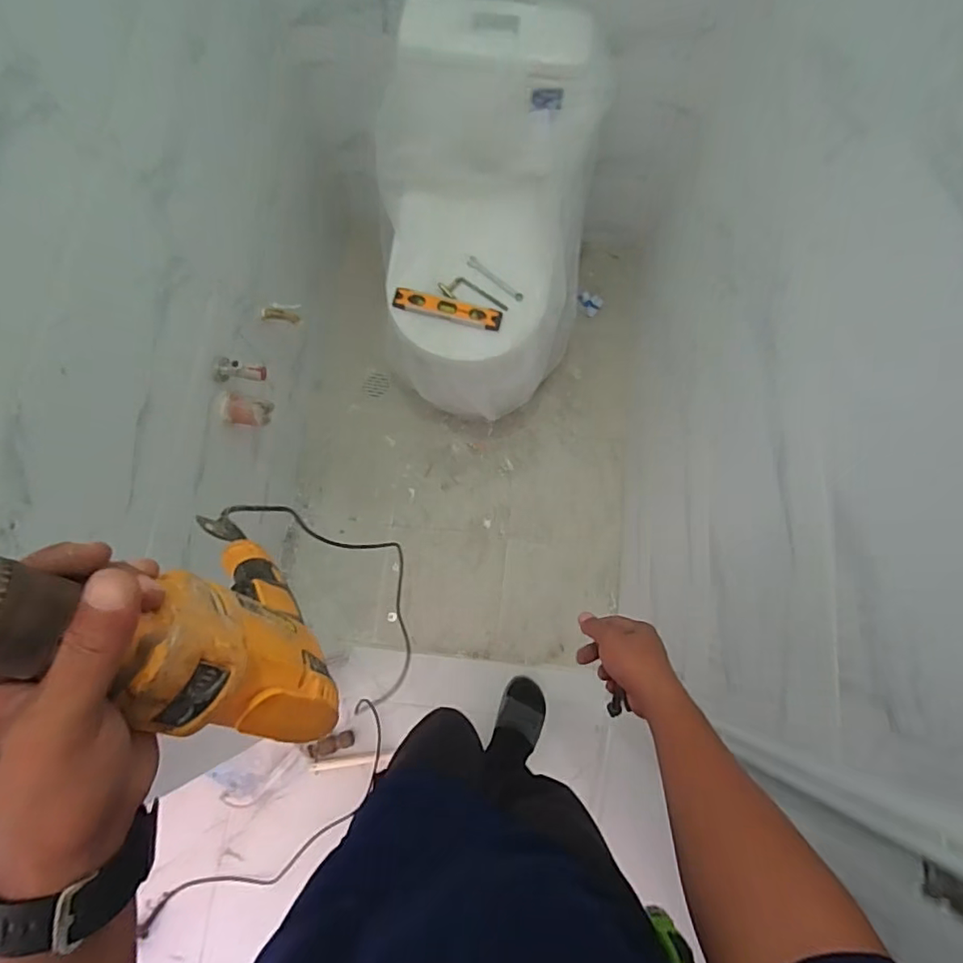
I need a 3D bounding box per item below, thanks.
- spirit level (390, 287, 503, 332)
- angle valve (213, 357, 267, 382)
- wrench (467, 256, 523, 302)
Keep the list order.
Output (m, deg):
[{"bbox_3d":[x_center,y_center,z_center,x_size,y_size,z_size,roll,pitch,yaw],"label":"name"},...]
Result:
[{"bbox_3d":[-0.067,-0.349,1.106,0.217,0.020,0.049,14,83,2],"label":"spirit level"},{"bbox_3d":[-0.434,-0.196,0.973,0.082,0.061,0.034,7,82,1],"label":"angle valve"},{"bbox_3d":[0.028,-0.415,1.125,0.142,0.012,0.020,41,84,5],"label":"wrench"}]

